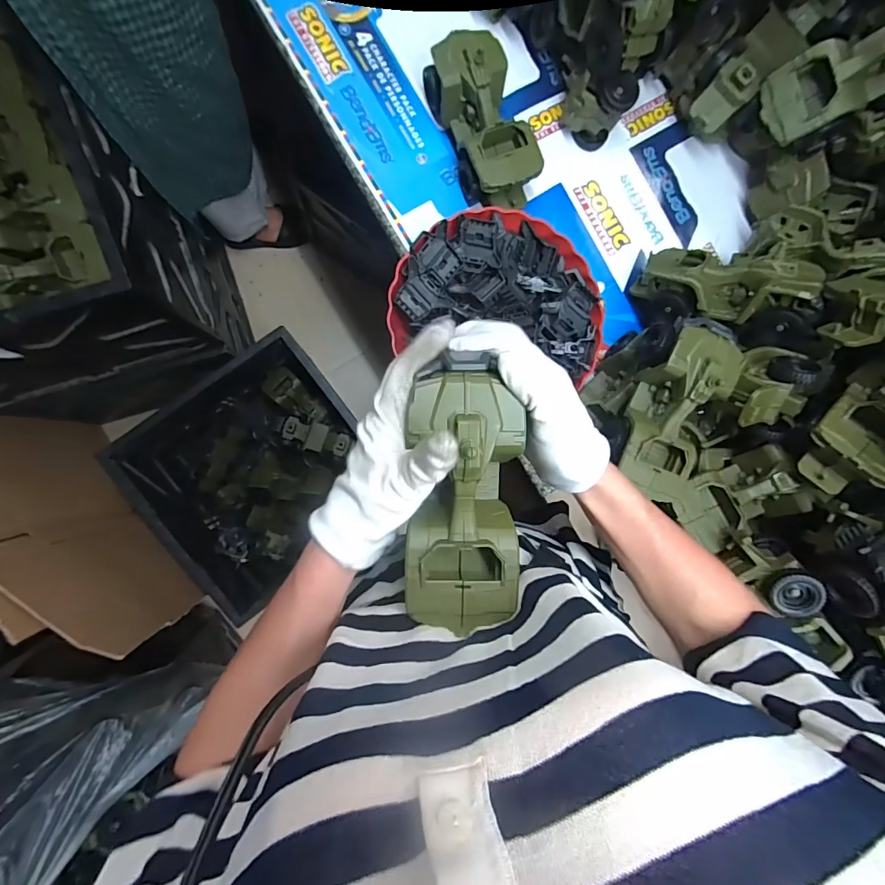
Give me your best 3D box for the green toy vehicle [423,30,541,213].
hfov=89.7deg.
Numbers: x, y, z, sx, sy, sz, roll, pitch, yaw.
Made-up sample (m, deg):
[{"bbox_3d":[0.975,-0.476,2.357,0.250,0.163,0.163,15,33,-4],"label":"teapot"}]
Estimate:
[{"bbox_3d":[0.048,-0.362,0.516,0.079,0.076,0.174,-23,93,-7],"label":"green toy vehicle"}]

